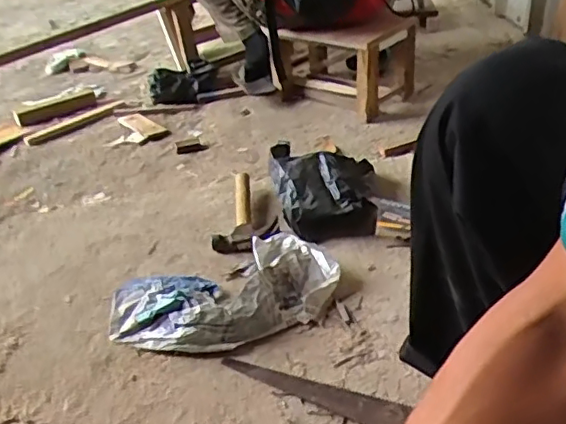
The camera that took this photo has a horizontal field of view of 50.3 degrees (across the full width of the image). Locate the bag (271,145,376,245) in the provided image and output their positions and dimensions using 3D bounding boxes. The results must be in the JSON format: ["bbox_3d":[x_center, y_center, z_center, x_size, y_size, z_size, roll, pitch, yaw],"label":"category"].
[{"bbox_3d":[0.079,-0.047,1.165,0.195,0.100,0.238,-6,35,2],"label":"bag"}]

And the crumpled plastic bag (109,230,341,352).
[{"bbox_3d":[-0.092,0.130,0.974,0.365,0.053,0.189,-15,36,-11],"label":"crumpled plastic bag"}]

